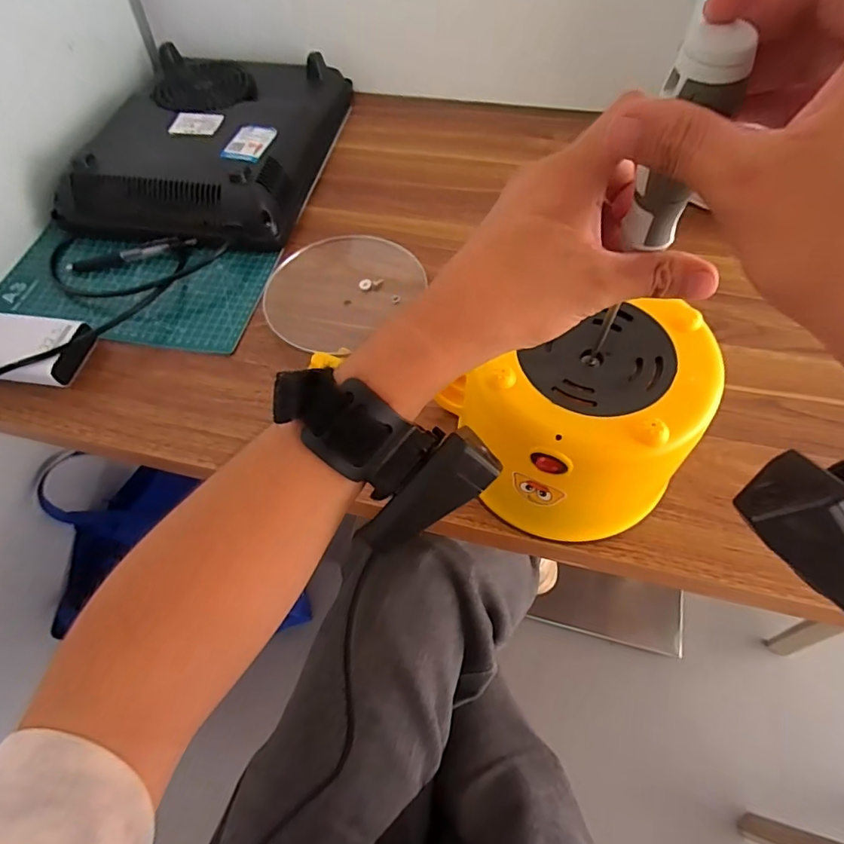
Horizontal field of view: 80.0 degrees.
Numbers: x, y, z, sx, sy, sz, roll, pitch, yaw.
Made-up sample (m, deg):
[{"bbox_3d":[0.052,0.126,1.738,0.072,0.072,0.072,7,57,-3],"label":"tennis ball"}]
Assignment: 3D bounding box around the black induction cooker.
[{"bbox_3d":[-0.252,-0.352,0.626,0.260,0.070,0.334,9,60,10],"label":"black induction cooker"}]

